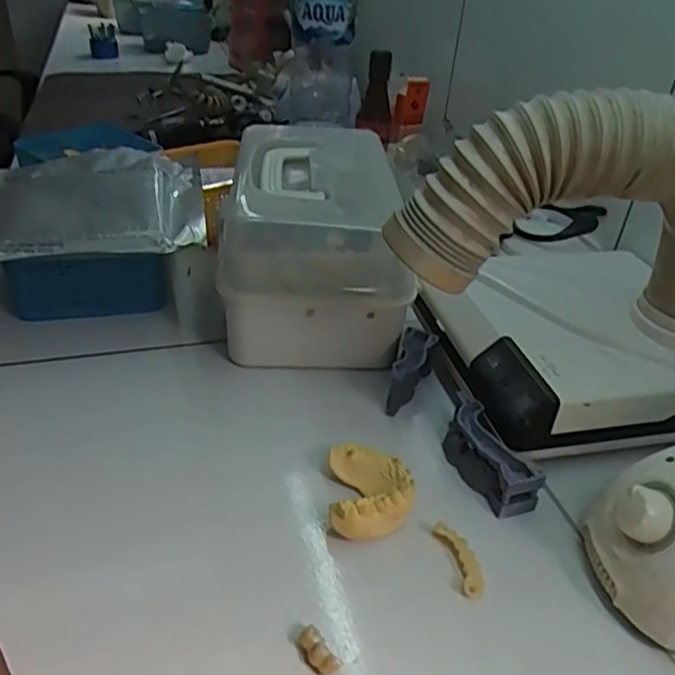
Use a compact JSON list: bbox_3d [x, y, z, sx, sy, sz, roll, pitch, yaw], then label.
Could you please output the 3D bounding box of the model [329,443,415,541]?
[{"bbox_3d":[0.021,0.099,0.403,0.051,0.029,0.062,2,33,-2],"label":"model"}]

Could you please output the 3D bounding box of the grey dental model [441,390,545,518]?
[{"bbox_3d":[0.101,0.081,0.431,0.031,0.035,0.079,-13,37,-24],"label":"grey dental model"}]

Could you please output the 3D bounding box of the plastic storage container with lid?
[{"bbox_3d":[-0.026,-0.092,0.583,0.156,0.132,0.233,-1,34,-8],"label":"plastic storage container with lid"}]

